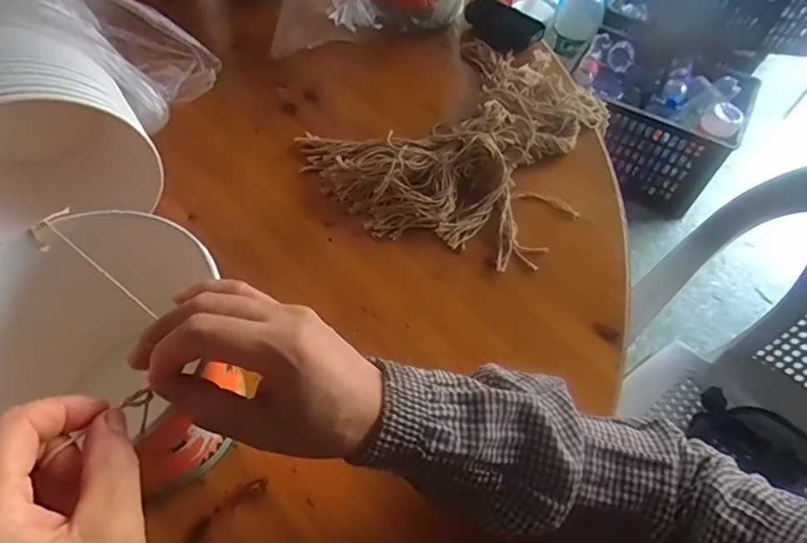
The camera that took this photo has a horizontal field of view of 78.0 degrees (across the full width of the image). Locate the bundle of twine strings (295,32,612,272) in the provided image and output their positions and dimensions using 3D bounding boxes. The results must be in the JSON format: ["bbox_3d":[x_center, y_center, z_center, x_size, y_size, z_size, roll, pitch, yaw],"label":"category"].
[{"bbox_3d":[0.079,-0.162,0.551,0.274,0.043,0.345,32,61,17],"label":"bundle of twine strings"}]

